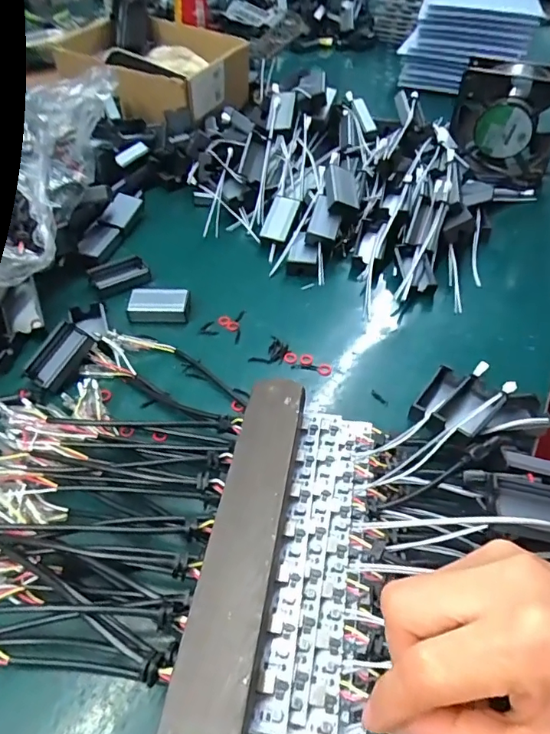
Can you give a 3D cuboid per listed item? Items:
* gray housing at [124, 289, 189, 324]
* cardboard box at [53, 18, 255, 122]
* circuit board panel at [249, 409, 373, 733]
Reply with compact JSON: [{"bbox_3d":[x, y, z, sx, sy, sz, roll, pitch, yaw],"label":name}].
[{"bbox_3d":[-0.100,-0.054,0.427,0.051,0.013,0.030,4,47,0],"label":"gray housing"},{"bbox_3d":[-0.157,-0.384,0.642,0.196,0.073,0.160,23,50,18],"label":"cardboard box"},{"bbox_3d":[0.028,0.098,0.278,0.053,0.009,0.182,20,47,-11],"label":"circuit board panel"}]

